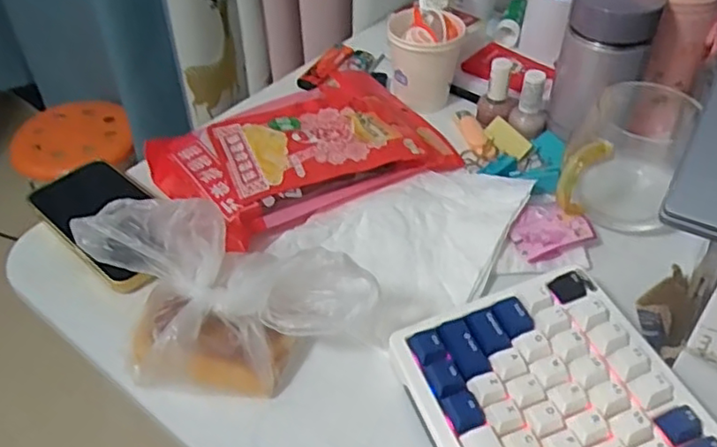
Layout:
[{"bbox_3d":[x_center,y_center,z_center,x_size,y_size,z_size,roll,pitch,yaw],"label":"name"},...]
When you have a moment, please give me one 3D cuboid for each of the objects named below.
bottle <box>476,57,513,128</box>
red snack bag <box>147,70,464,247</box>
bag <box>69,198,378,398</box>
[{"bbox_3d":[0.123,-0.115,0.579,0.029,0.059,0.030,9,44,9],"label":"bottle"},{"bbox_3d":[-0.048,-0.073,0.557,0.234,0.037,0.171,-27,49,-25],"label":"red snack bag"},{"bbox_3d":[-0.104,0.041,0.409,0.211,0.075,0.105,25,49,24],"label":"bag"}]

